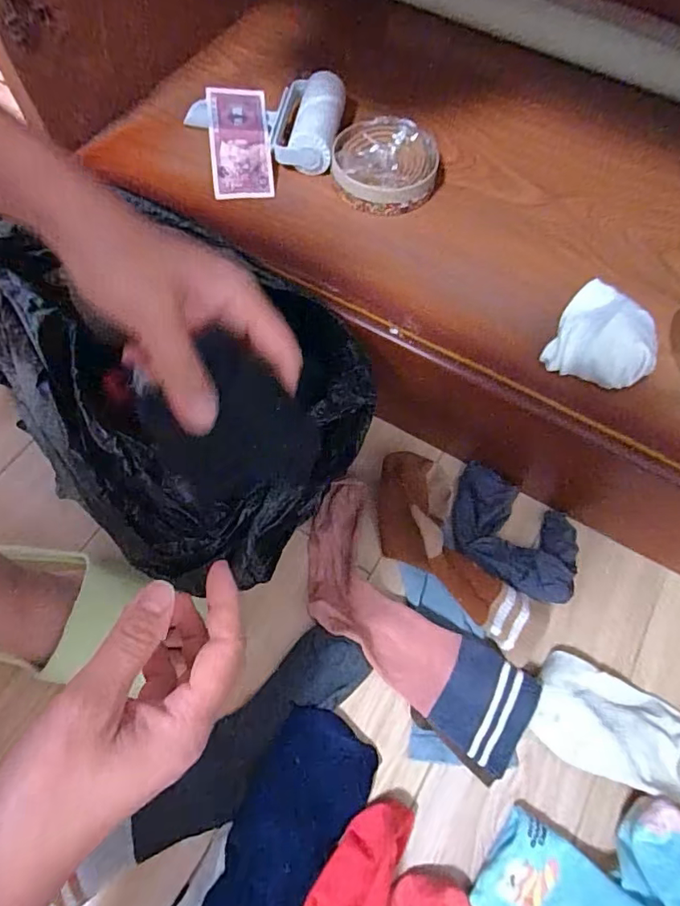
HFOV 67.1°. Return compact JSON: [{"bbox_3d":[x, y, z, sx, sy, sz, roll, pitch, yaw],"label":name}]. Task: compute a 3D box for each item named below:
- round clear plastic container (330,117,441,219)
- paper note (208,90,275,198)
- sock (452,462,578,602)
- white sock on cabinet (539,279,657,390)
[{"bbox_3d":[0.044,-0.285,0.504,0.099,0.032,0.094,1,67,-2],"label":"round clear plastic container"},{"bbox_3d":[-0.100,-0.311,0.513,0.058,0.007,0.119,-6,83,-10],"label":"paper note"},{"bbox_3d":[0.168,0.079,0.502,0.135,0.029,0.094,34,70,12],"label":"sock"},{"bbox_3d":[0.215,-0.093,0.413,0.078,0.060,0.072,1,67,-2],"label":"white sock on cabinet"}]

